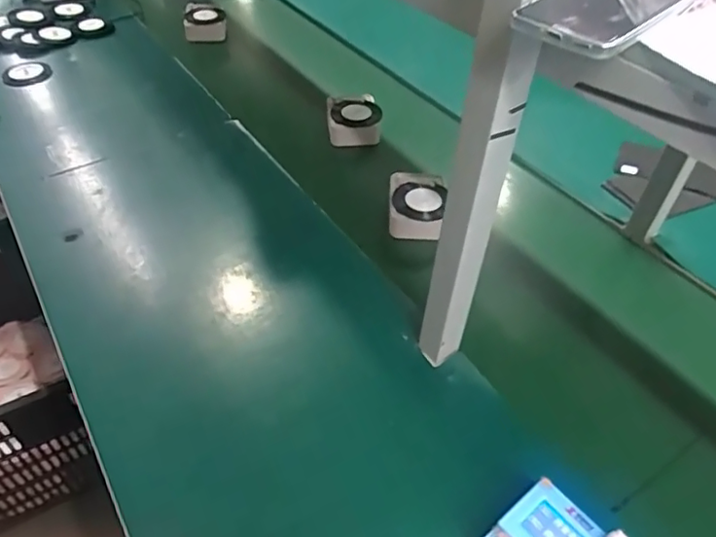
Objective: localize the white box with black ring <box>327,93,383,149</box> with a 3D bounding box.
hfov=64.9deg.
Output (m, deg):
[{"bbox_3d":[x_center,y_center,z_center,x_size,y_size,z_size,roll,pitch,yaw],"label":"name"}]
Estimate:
[{"bbox_3d":[-0.011,-0.301,1.136,0.102,0.069,0.101,-5,45,-8],"label":"white box with black ring"}]

